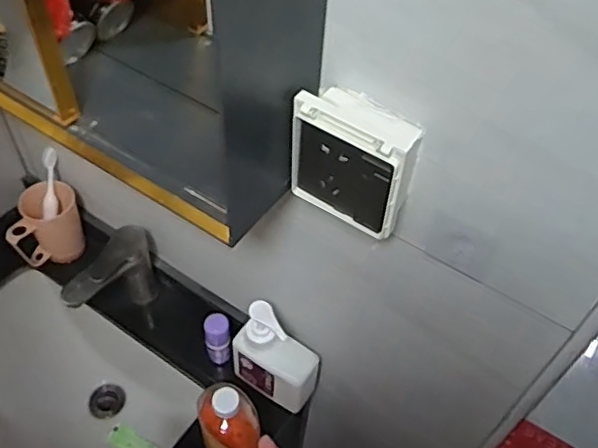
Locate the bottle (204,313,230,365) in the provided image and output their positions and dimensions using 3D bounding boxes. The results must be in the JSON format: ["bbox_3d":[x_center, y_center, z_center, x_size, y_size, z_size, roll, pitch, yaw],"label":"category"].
[{"bbox_3d":[-0.113,0.160,0.846,0.033,0.086,0.033,-4,52,-7],"label":"bottle"}]

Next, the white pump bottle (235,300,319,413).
[{"bbox_3d":[-0.035,0.171,0.788,0.116,0.160,0.049,24,54,15],"label":"white pump bottle"}]

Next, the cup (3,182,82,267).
[{"bbox_3d":[-0.393,0.004,0.944,0.111,0.112,0.069,-24,57,-22],"label":"cup"}]

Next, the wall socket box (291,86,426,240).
[{"bbox_3d":[0.048,-0.052,0.492,0.093,0.109,0.057,33,56,21],"label":"wall socket box"}]

